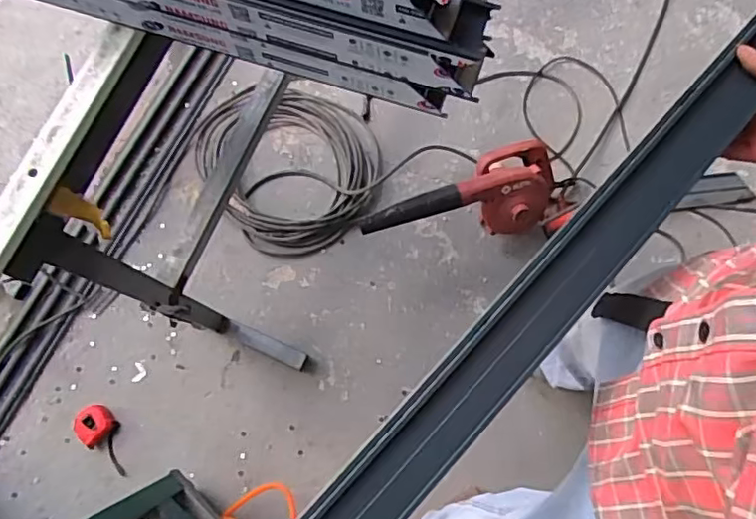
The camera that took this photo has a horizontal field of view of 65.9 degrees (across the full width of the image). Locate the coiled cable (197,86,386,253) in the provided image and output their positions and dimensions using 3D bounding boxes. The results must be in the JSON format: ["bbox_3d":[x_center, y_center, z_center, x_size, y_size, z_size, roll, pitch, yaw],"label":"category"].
[{"bbox_3d":[-0.198,-0.232,1.366,0.380,0.051,0.417,0,77,-1],"label":"coiled cable"}]

